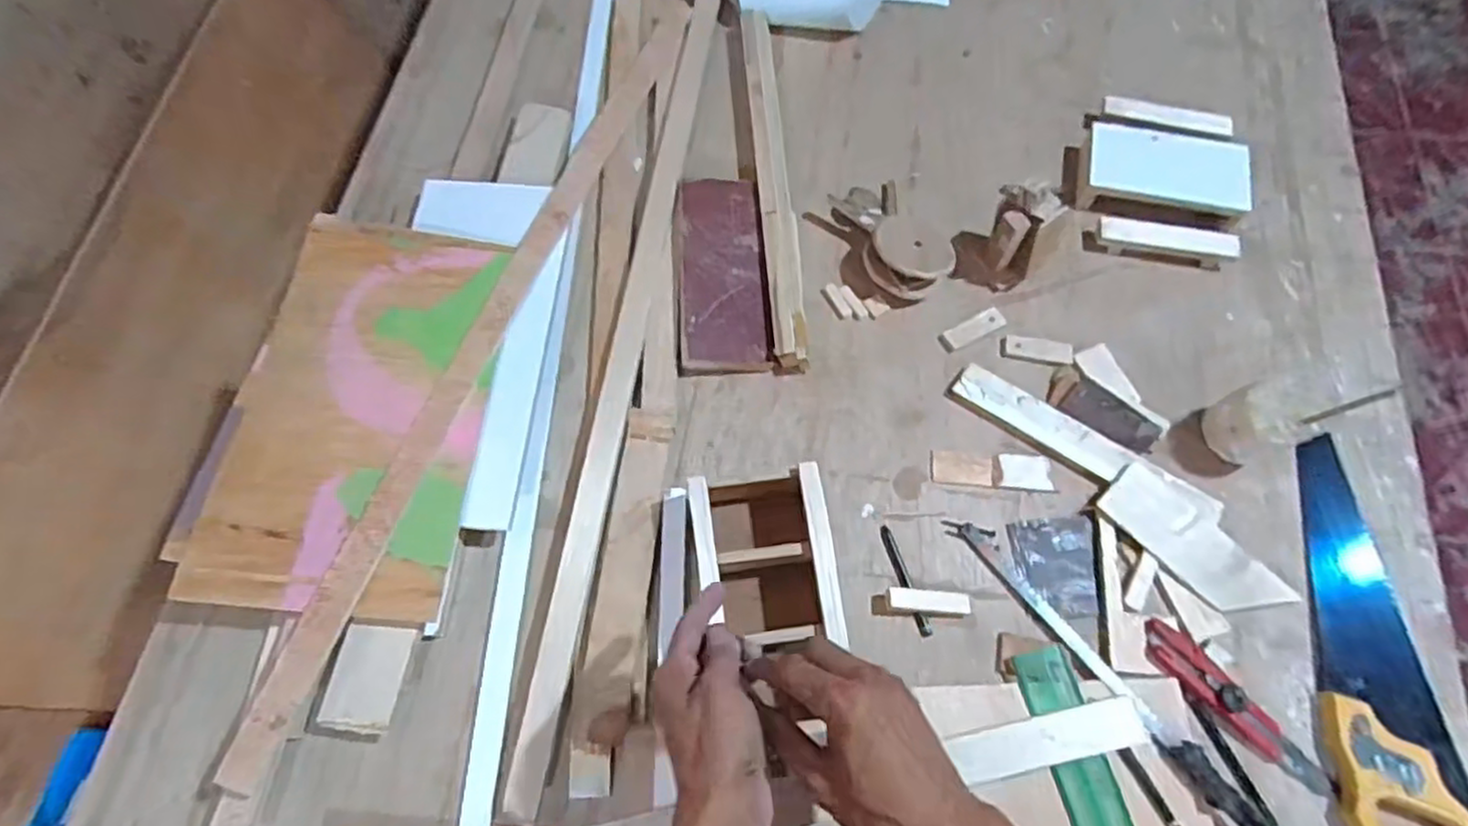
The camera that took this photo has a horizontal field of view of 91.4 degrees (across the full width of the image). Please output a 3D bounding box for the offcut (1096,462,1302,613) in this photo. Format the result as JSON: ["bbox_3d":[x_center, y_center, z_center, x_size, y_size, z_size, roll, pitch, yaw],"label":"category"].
[{"bbox_3d":[0.410,0.120,0.639,0.064,0.013,0.164,-42,73,-16],"label":"offcut"}]

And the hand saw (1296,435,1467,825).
[{"bbox_3d":[0.532,0.194,0.600,0.093,0.022,0.368,2,67,1],"label":"hand saw"}]

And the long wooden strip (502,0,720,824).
[{"bbox_3d":[-0.097,-0.103,0.729,0.043,0.025,0.900,8,67,4],"label":"long wooden strip"}]

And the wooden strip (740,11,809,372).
[{"bbox_3d":[0.044,-0.266,0.791,0.038,0.031,0.475,-4,67,-1],"label":"wooden strip"}]

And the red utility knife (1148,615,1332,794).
[{"bbox_3d":[0.415,0.239,0.587,0.044,0.010,0.169,-41,73,-15],"label":"red utility knife"}]

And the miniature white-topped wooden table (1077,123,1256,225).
[{"bbox_3d":[0.465,-0.260,0.782,0.170,0.040,0.108,11,68,5],"label":"miniature white-topped wooden table"}]

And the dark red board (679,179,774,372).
[{"bbox_3d":[-0.015,-0.149,0.741,0.085,0.013,0.223,-4,67,-2],"label":"dark red board"}]

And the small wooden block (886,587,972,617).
[{"bbox_3d":[0.171,0.167,0.631,0.071,0.015,0.022,3,67,2],"label":"small wooden block"}]

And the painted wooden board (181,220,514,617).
[{"bbox_3d":[-0.336,-0.010,0.655,0.216,0.016,0.369,6,68,0],"label":"painted wooden board"}]

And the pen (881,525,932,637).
[{"bbox_3d":[0.154,0.149,0.641,0.011,0.007,0.101,-17,68,-7],"label":"pen"}]

